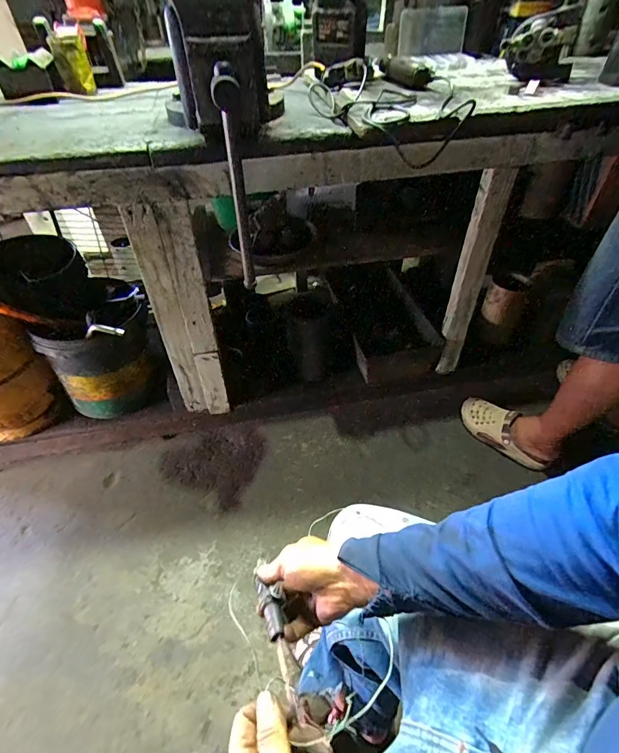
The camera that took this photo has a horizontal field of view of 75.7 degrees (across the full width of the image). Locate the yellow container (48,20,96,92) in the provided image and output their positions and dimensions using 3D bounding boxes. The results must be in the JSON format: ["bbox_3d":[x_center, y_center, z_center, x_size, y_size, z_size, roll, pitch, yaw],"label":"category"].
[{"bbox_3d":[-0.602,-0.806,1.015,0.084,0.127,0.063,-21,49,-19],"label":"yellow container"}]

